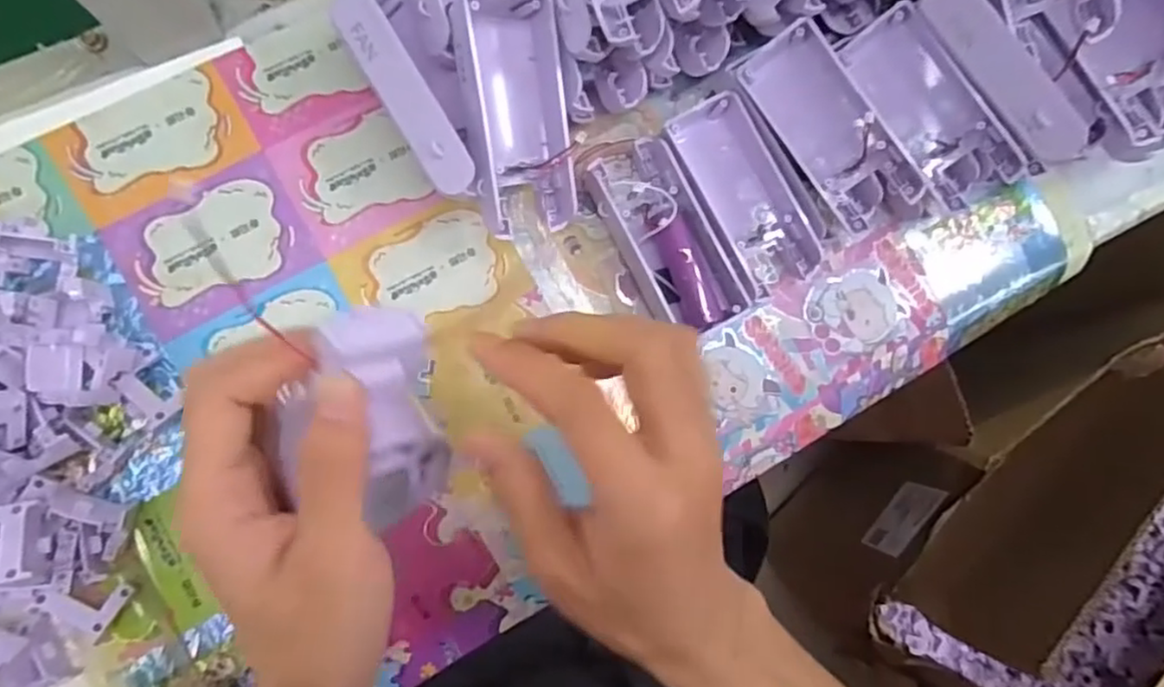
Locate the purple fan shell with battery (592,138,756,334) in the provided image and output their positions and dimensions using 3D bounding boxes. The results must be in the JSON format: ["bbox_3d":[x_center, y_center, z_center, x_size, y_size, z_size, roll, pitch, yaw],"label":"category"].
[{"bbox_3d":[0.045,-0.057,0.365,0.047,0.024,0.106,-31,88,-8],"label":"purple fan shell with battery"}]

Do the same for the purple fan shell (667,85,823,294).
[{"bbox_3d":[0.087,-0.081,0.371,0.047,0.022,0.107,-28,88,-8],"label":"purple fan shell"}]

